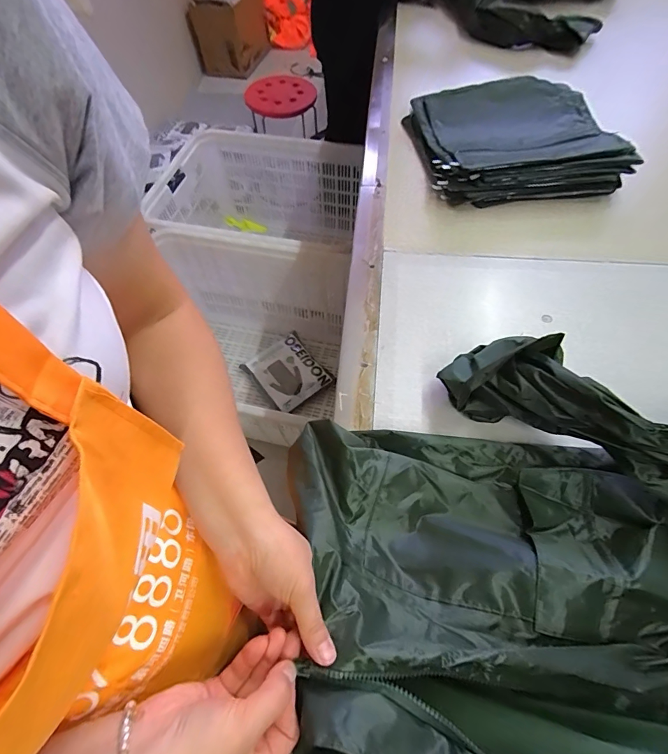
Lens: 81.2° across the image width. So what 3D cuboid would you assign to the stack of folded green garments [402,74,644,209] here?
[{"bbox_3d":[0.325,-0.458,0.726,0.340,0.057,0.340,-1,59,2],"label":"stack of folded green garments"}]

